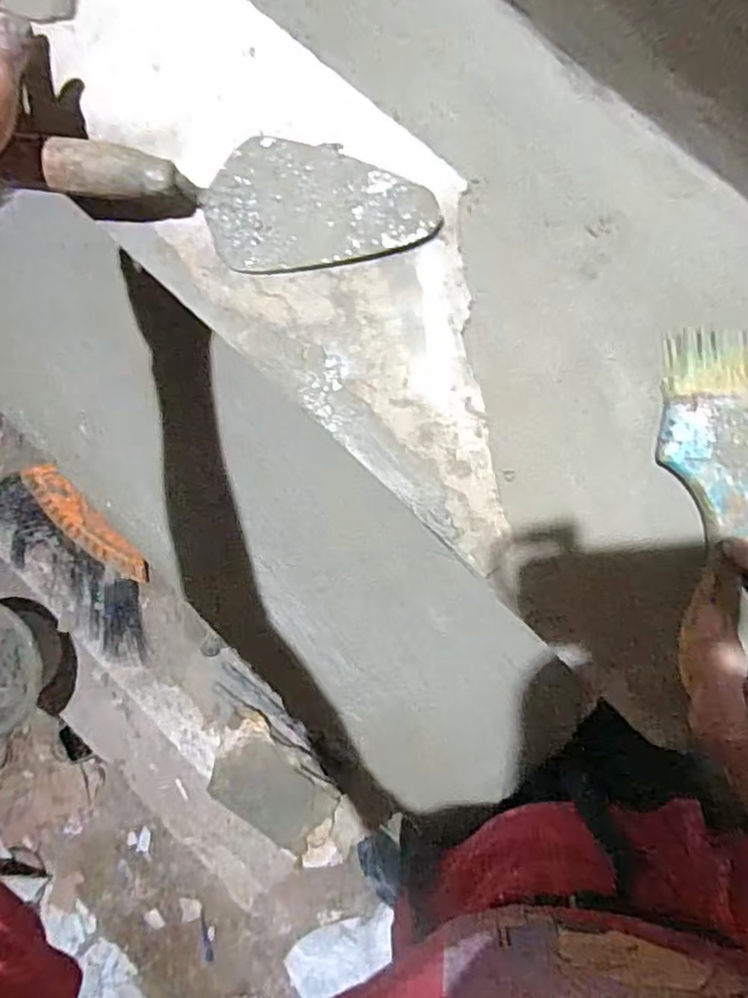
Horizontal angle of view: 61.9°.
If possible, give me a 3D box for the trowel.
[{"bbox_3d":[-0.082,-0.196,0.396,0.239,0.051,0.089,-4,88,8],"label":"trowel"}]

